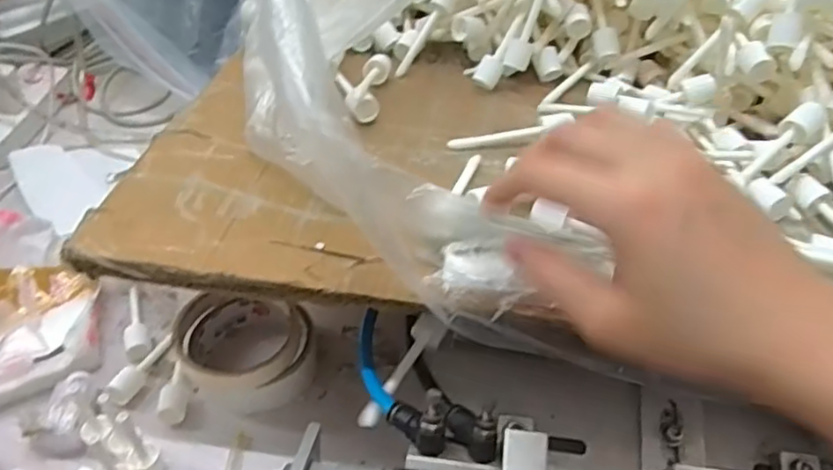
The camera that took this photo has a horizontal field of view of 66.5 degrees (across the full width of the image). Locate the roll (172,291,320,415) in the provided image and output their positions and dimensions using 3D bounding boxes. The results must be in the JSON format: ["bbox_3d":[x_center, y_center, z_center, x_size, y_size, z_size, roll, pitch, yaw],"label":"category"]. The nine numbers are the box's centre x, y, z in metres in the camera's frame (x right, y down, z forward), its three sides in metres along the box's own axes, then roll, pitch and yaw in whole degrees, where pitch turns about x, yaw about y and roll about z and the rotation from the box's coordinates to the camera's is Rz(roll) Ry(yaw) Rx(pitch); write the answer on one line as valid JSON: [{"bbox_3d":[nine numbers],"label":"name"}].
[{"bbox_3d":[-0.117,0.081,0.454,0.096,0.048,0.086,23,47,21],"label":"roll"}]

